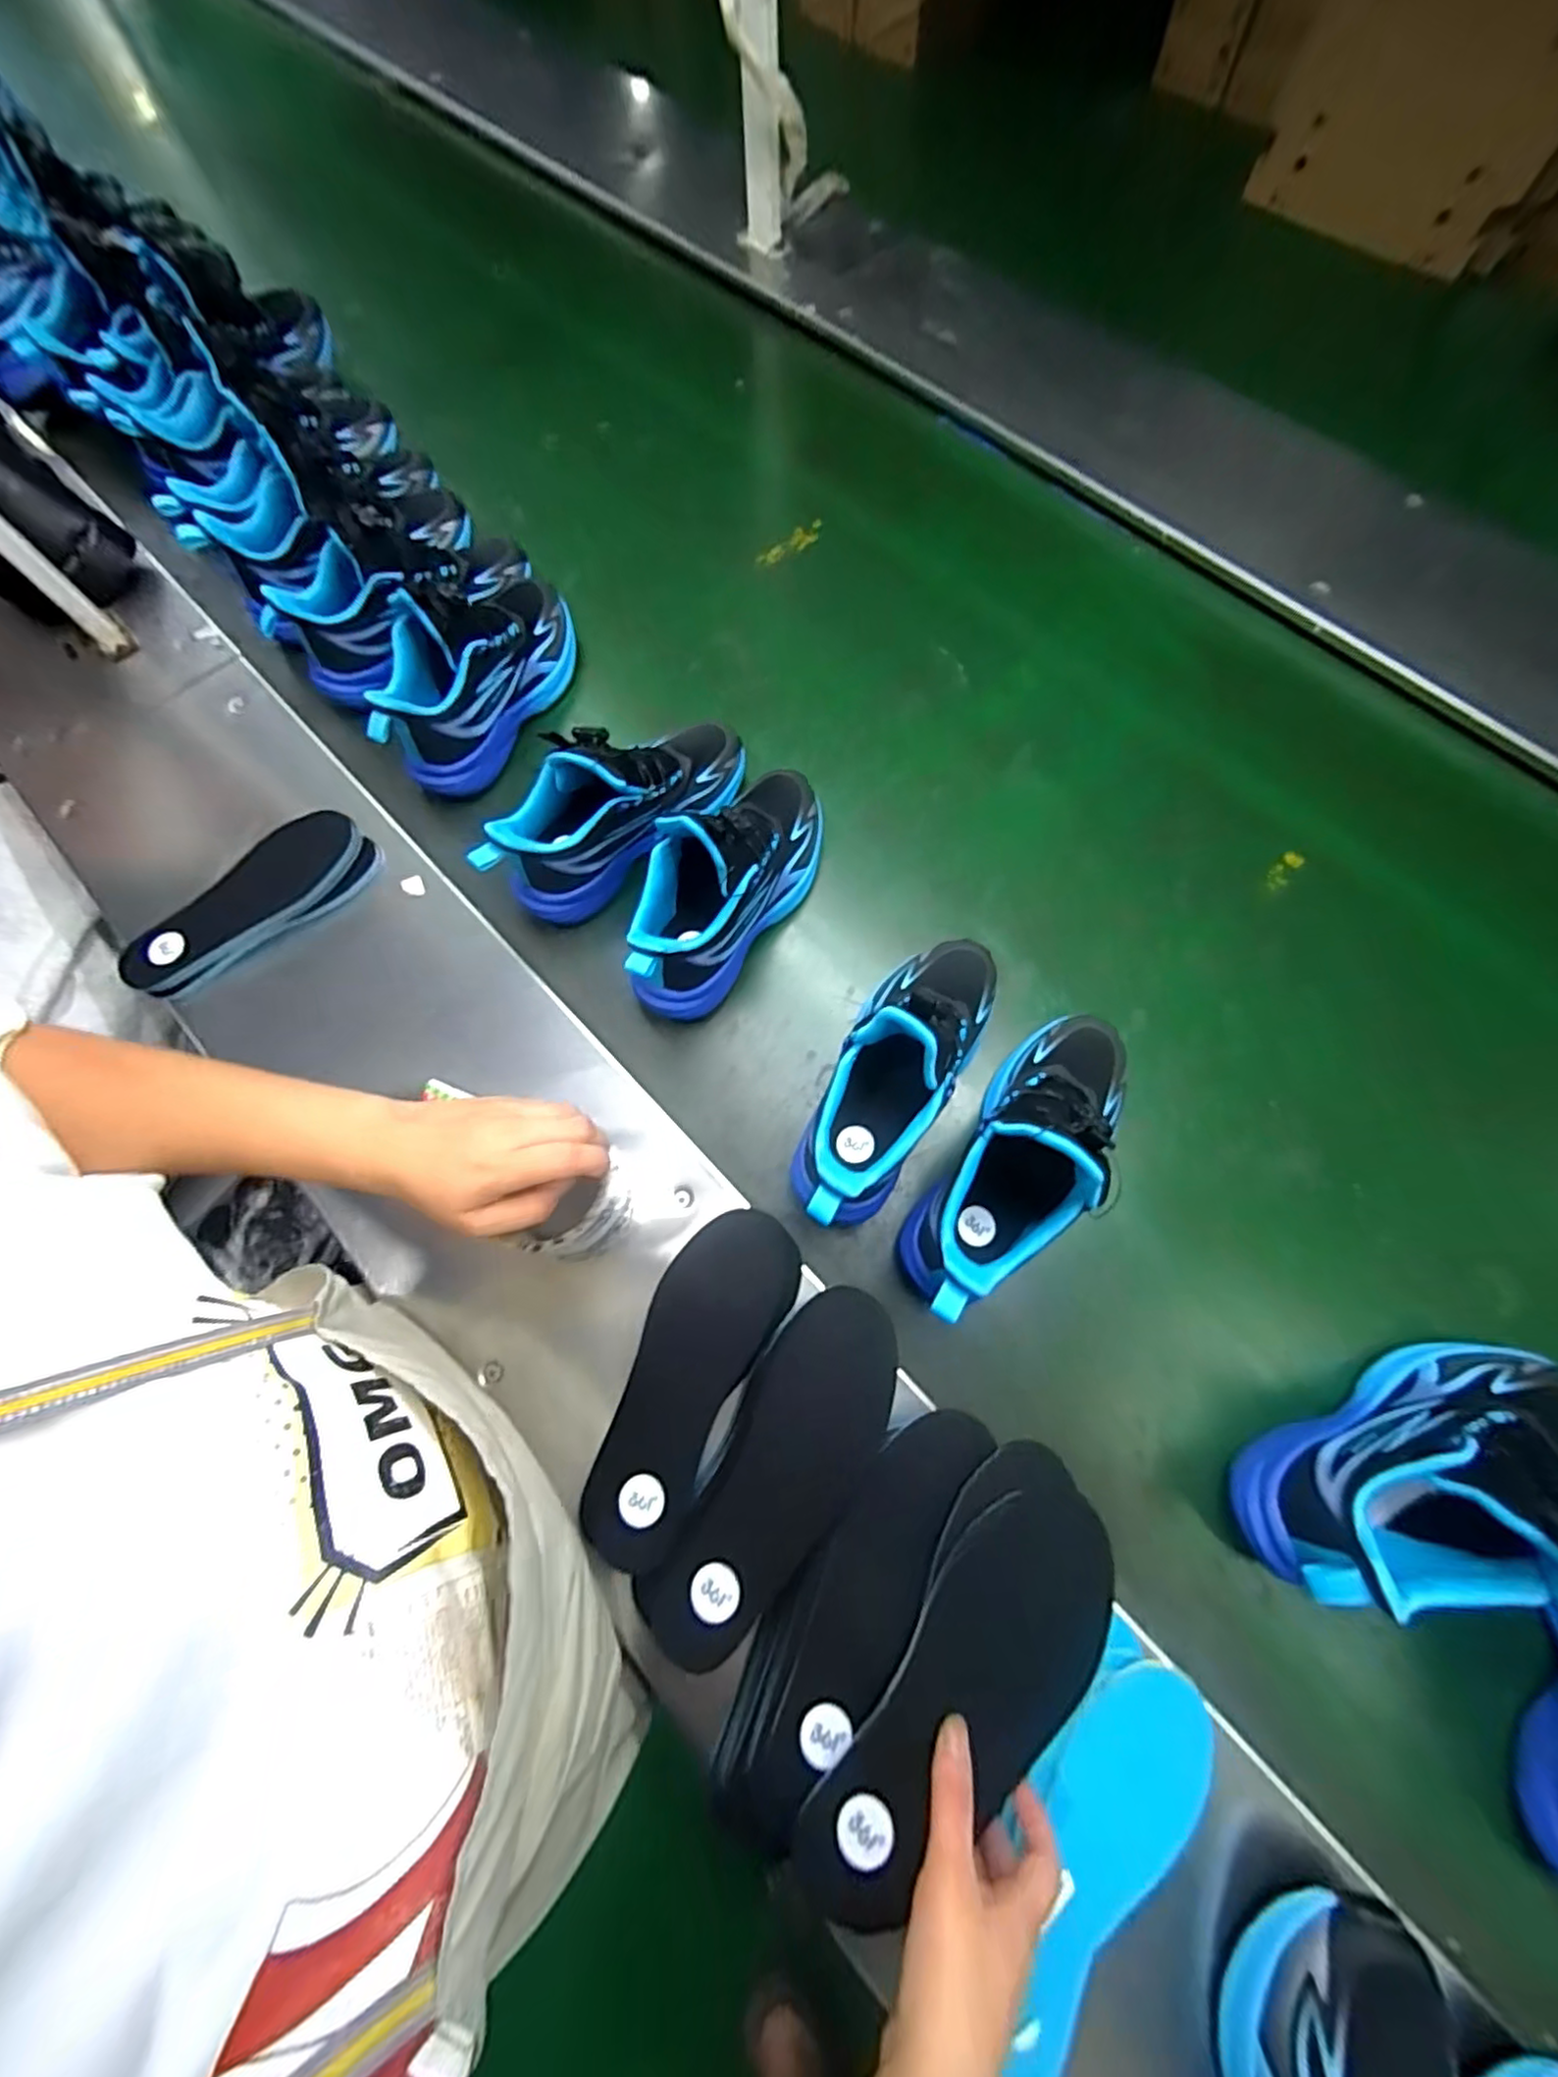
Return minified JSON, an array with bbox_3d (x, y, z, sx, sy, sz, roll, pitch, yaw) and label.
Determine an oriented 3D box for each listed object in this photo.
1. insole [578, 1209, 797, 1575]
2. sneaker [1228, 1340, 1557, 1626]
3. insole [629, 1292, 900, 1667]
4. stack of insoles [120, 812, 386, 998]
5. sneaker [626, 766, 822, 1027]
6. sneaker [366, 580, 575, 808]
[{"bbox_3d":[-0.062,0.219,0.448,0.078,0.014,0.221,27,75,11],"label":"insole"},{"bbox_3d":[0.407,0.266,0.411,0.237,0.133,0.086,-25,74,-6],"label":"sneaker"},{"bbox_3d":[0.001,0.267,0.425,0.082,0.016,0.223,29,70,19],"label":"insole"},{"bbox_3d":[-0.447,-0.113,0.582,0.211,0.027,0.073,-40,76,-10],"label":"stack of insoles"},{"bbox_3d":[-0.040,-0.132,0.546,0.085,0.132,0.238,32,76,13],"label":"sneaker"},{"bbox_3d":[-0.277,-0.343,0.630,0.093,0.139,0.239,28,76,10],"label":"sneaker"}]

